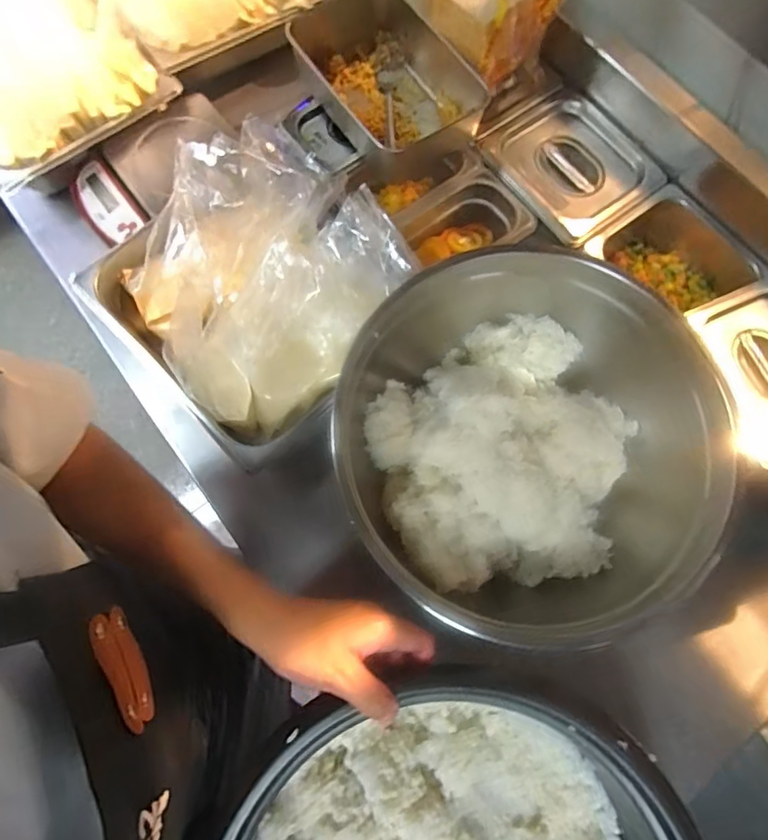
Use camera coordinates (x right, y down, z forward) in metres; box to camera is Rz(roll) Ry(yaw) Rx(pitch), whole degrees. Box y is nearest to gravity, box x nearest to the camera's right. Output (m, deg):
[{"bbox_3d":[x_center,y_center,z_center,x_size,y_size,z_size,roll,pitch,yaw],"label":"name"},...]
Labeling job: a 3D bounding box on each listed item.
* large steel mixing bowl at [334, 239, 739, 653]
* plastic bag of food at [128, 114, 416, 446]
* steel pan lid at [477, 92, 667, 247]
[{"bbox_3d":[0.136,0.028,0.532,0.331,0.141,0.353,0,75,-2],"label":"large steel mixing bowl"},{"bbox_3d":[-0.149,-0.164,0.581,0.275,0.104,0.285,-42,80,-12],"label":"plastic bag of food"},{"bbox_3d":[0.222,-0.301,0.602,0.150,0.029,0.173,-33,78,-10],"label":"steel pan lid"}]

